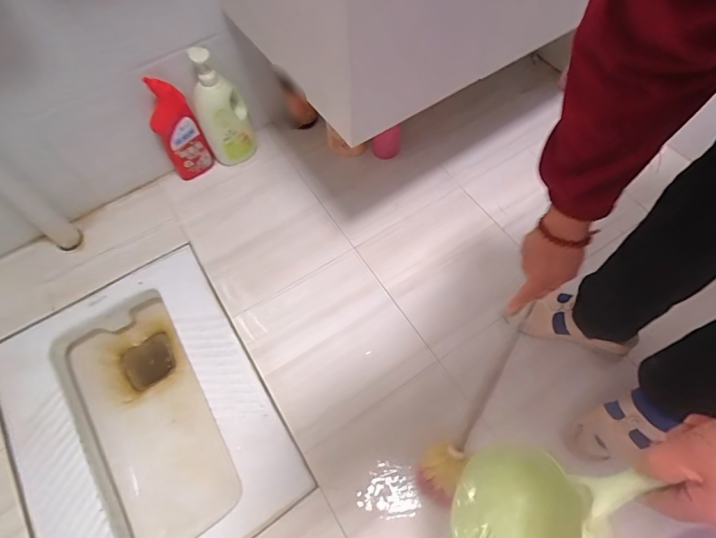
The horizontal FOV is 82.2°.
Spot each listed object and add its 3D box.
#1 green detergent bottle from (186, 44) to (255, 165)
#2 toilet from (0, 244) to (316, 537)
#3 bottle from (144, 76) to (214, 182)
[{"bbox_3d":[-0.300,-0.343,0.900,0.107,0.267,0.057,-29,67,-13],"label":"green detergent bottle"},{"bbox_3d":[-0.403,0.299,0.824,0.435,0.172,0.582,-31,67,-13],"label":"toilet"},{"bbox_3d":[-0.396,-0.305,0.898,0.091,0.224,0.062,-25,66,-11],"label":"bottle"}]

